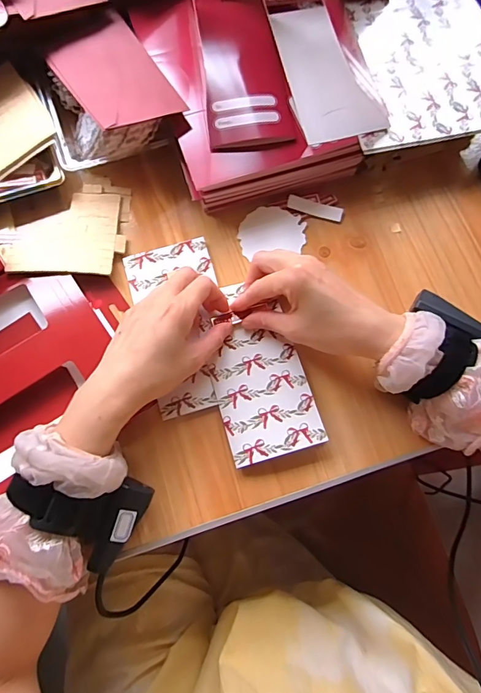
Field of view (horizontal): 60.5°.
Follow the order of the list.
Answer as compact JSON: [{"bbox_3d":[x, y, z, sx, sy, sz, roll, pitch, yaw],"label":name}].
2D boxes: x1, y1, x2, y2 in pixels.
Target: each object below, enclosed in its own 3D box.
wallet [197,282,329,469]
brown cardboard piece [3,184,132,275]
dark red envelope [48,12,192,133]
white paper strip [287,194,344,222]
[{"bbox_3d":[0.014,0.019,0.389,0.084,0.013,0.166,-15,75,-6],"label":"wallet"},{"bbox_3d":[-0.179,-0.124,0.430,0.117,0.017,0.110,1,74,-2],"label":"brown cardboard piece"},{"bbox_3d":[-0.131,-0.282,0.424,0.095,0.009,0.157,-30,69,-16],"label":"dark red envelope"},{"bbox_3d":[0.081,-0.150,0.448,0.061,0.004,0.015,16,88,2],"label":"white paper strip"}]

